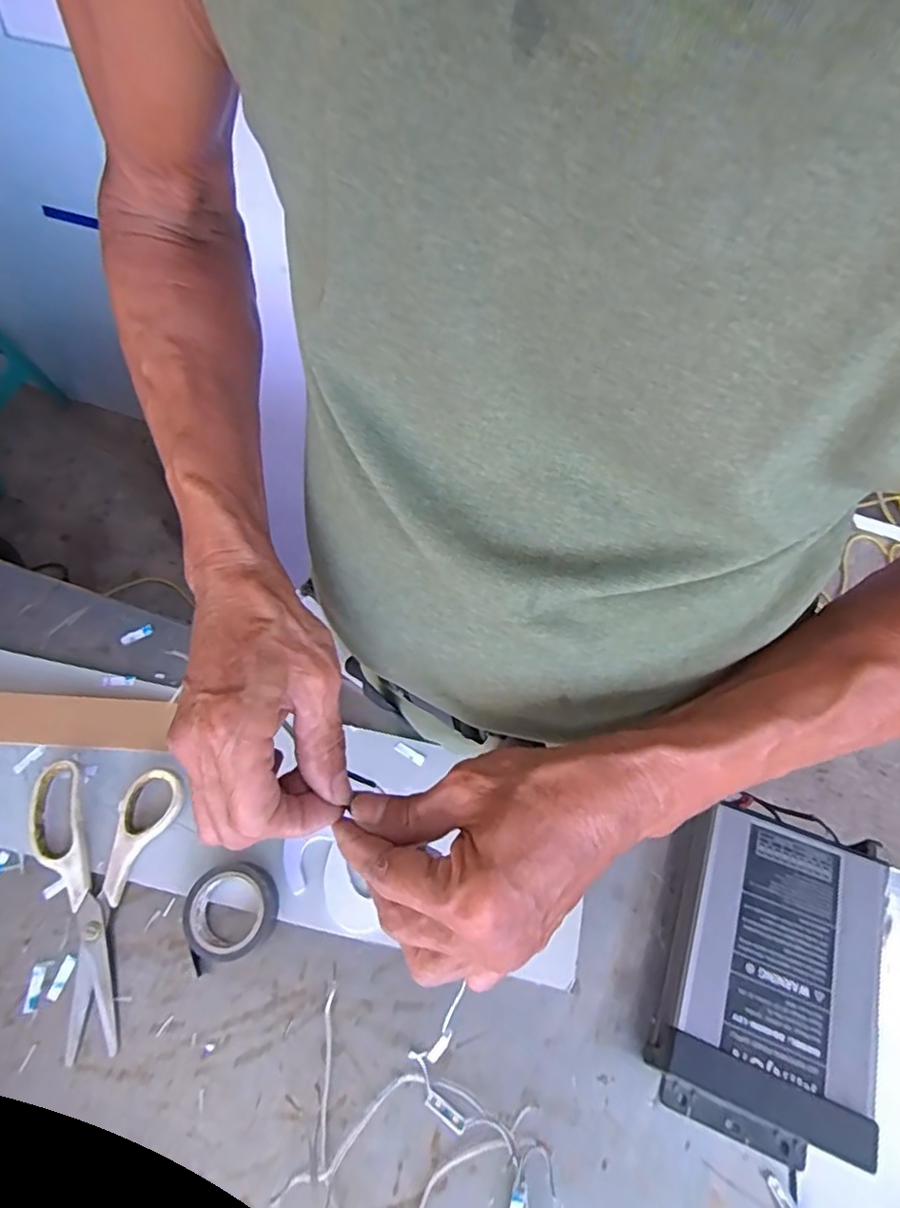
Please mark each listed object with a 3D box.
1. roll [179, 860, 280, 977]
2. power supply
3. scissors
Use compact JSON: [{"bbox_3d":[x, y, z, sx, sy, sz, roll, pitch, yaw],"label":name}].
[{"bbox_3d":[-0.148,0.208,0.405,0.058,0.025,0.066,35,66,17],"label":"roll"},{"bbox_3d":[0.197,0.228,0.385,0.113,0.054,0.183,20,62,10],"label":"power supply"},{"bbox_3d":[-0.252,0.199,0.411,0.102,0.022,0.170,4,61,1],"label":"scissors"}]

